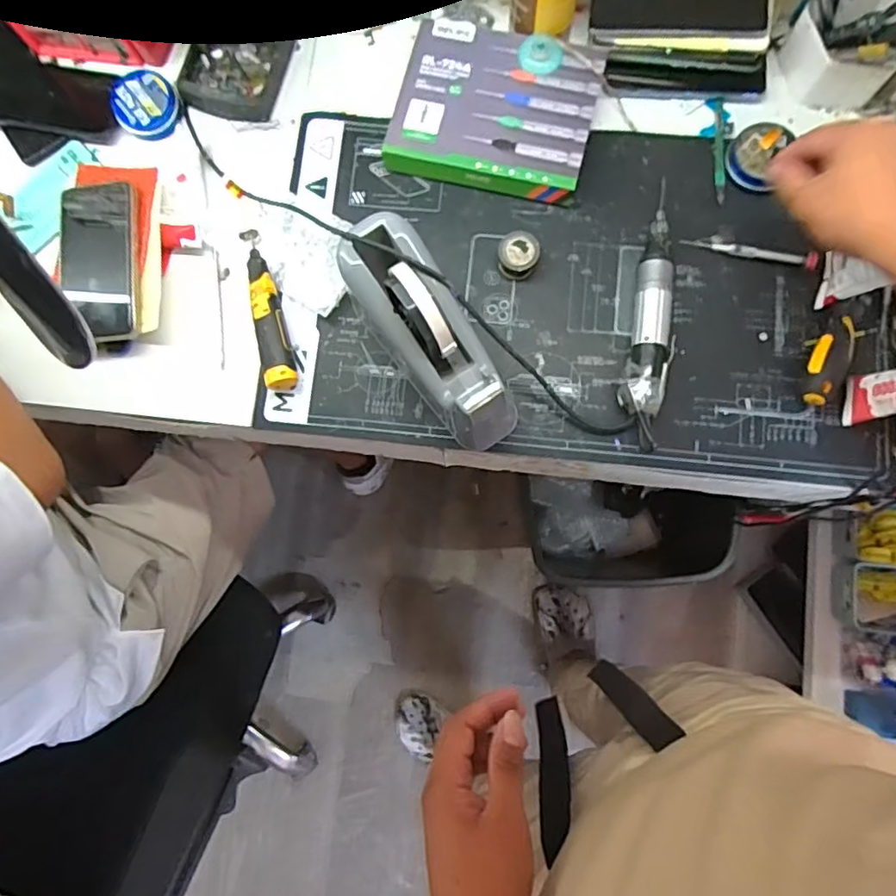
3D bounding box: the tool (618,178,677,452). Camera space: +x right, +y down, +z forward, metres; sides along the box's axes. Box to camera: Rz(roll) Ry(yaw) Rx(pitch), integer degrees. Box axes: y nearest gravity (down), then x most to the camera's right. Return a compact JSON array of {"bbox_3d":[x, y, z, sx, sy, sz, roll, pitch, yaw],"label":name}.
[{"bbox_3d":[0.194,-0.128,0.541,0.045,0.034,0.255,11,83,5],"label":"tool"}]

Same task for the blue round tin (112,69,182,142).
[{"bbox_3d":[-0.310,-0.354,0.595,0.065,0.016,0.070,0,82,3],"label":"blue round tin"}]

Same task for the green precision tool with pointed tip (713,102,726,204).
[{"bbox_3d":[0.272,-0.295,0.574,0.011,0.004,0.108,2,82,3],"label":"green precision tool with pointed tip"}]

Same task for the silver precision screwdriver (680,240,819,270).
[{"bbox_3d":[0.290,-0.190,0.554,0.123,0.012,0.012,13,83,5],"label":"silver precision screwdriver"}]

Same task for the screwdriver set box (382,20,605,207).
[{"bbox_3d":[0.047,-0.335,0.576,0.191,0.037,0.158,14,83,5],"label":"screwdriver set box"}]

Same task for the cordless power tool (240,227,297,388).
[{"bbox_3d":[-0.177,-0.139,0.560,0.028,0.027,0.165,-14,82,1],"label":"cordless power tool"}]

